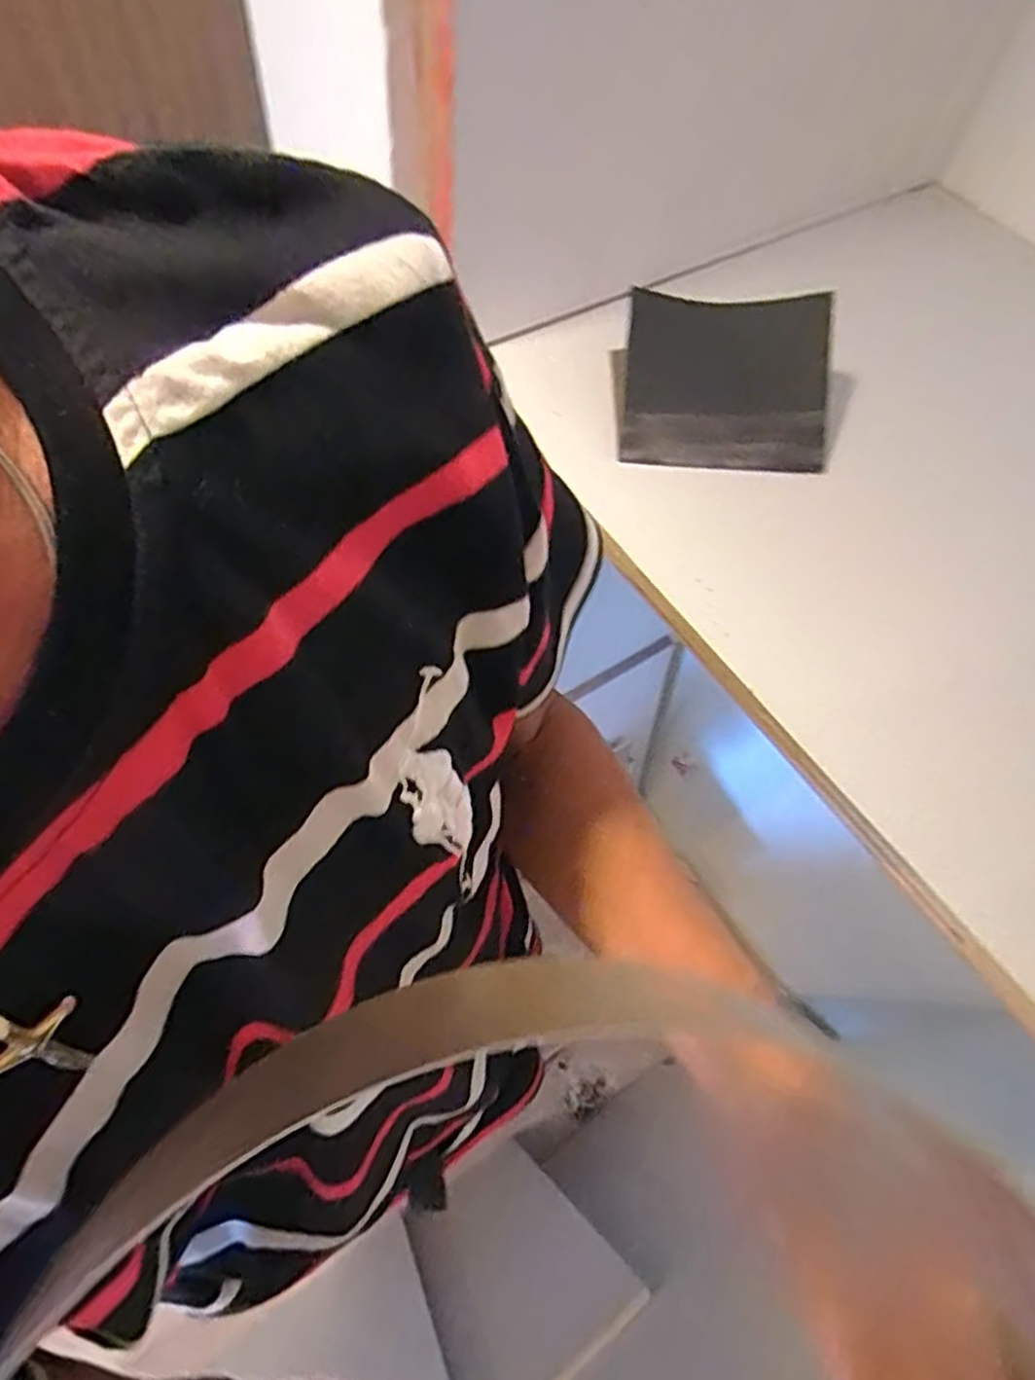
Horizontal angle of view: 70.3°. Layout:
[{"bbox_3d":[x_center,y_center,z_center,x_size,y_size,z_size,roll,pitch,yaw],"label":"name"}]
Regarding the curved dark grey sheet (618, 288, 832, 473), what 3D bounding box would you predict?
[{"bbox_3d":[0.135,-0.201,0.480,0.130,0.022,0.108,2,92,-2],"label":"curved dark grey sheet"}]

